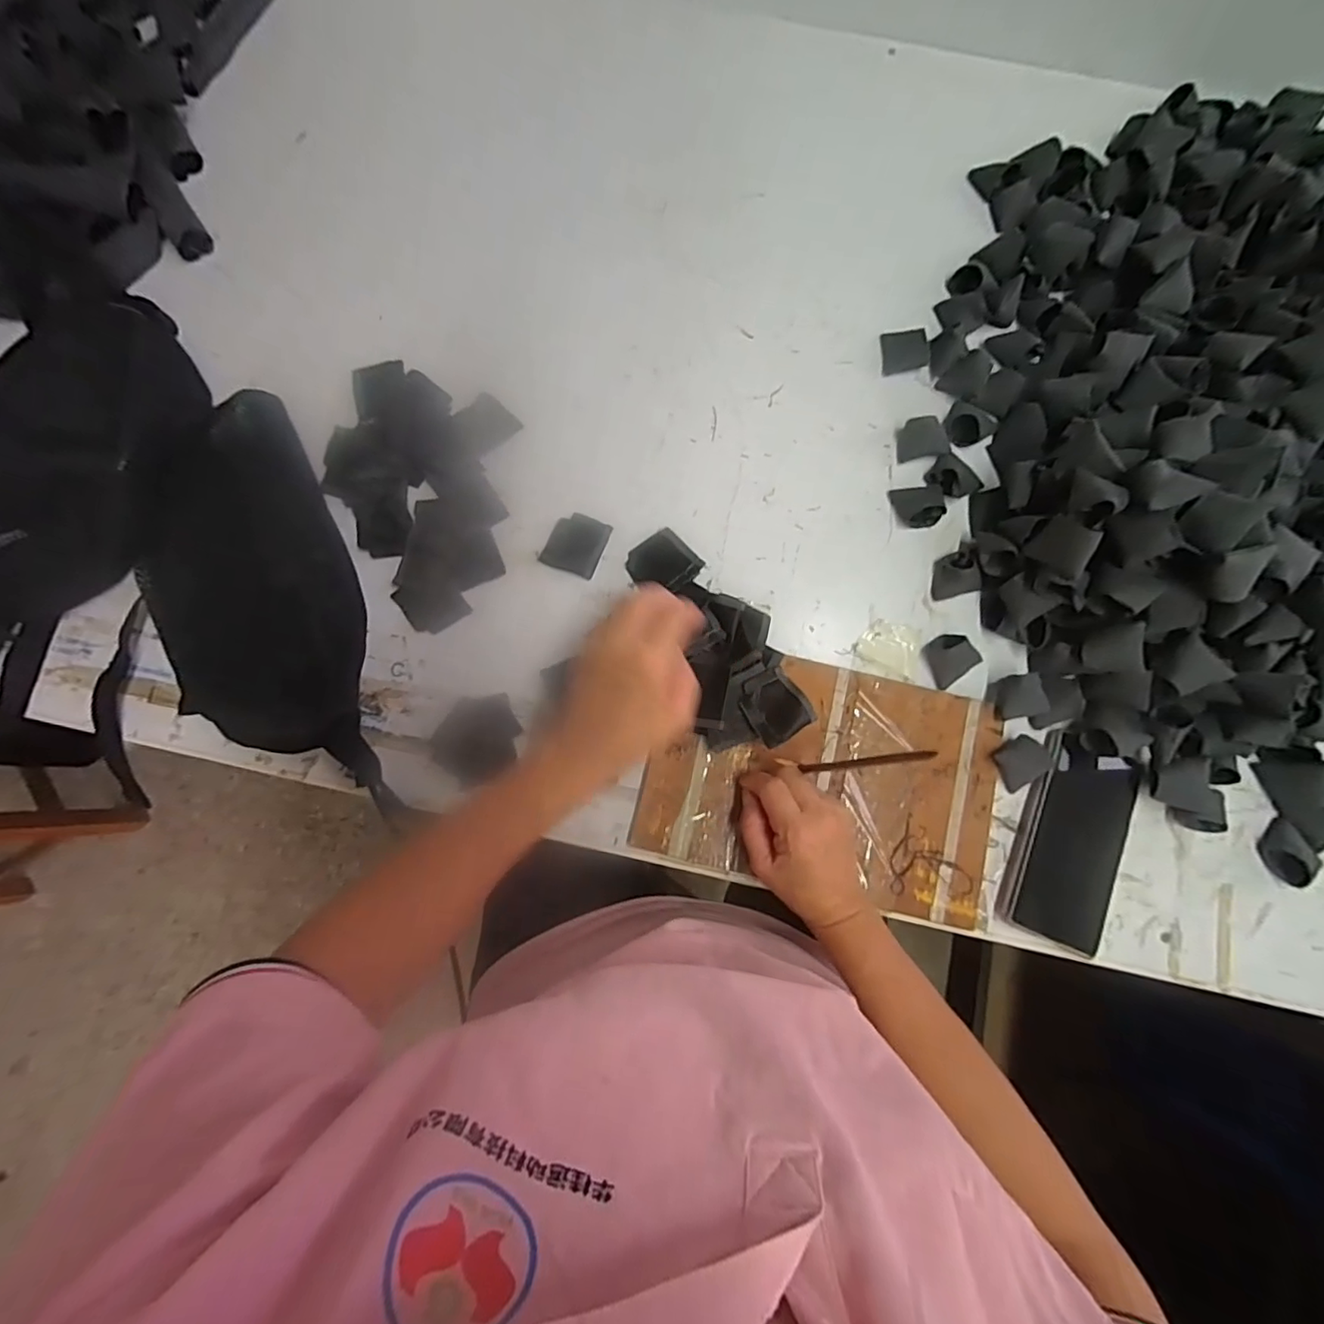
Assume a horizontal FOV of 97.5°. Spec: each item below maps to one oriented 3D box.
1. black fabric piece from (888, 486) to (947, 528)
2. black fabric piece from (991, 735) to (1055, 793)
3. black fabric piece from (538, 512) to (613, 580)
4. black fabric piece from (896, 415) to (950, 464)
[{"bbox_3d":[0.225,-0.137,0.510,0.041,0.014,0.037,-6,80,-2],"label":"black fabric piece"},{"bbox_3d":[0.285,0.078,0.459,0.039,0.008,0.038,-32,91,-2],"label":"black fabric piece"},{"bbox_3d":[-0.074,-0.102,0.501,0.047,0.004,0.052,21,80,3],"label":"black fabric piece"},{"bbox_3d":[0.230,-0.197,0.511,0.040,0.020,0.032,-5,80,-2],"label":"black fabric piece"}]

